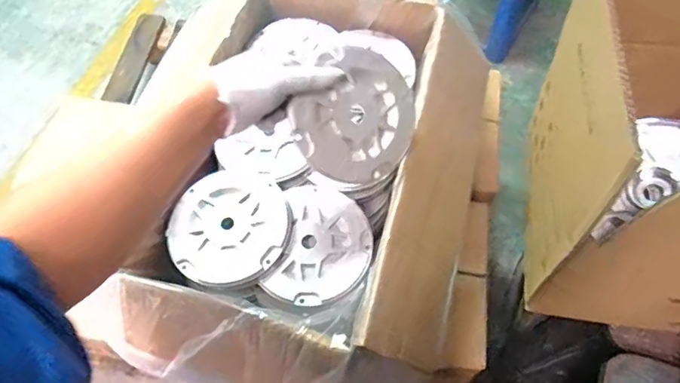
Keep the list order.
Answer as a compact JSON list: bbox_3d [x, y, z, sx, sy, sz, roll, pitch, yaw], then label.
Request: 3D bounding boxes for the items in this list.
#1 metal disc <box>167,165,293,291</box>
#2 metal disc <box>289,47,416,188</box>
[{"bbox_3d":[-0.124,0.039,0.589,0.134,0.015,0.143,0,64,1],"label":"metal disc"},{"bbox_3d":[0.020,-0.075,0.527,0.120,0.012,0.132,-1,93,-24],"label":"metal disc"}]

